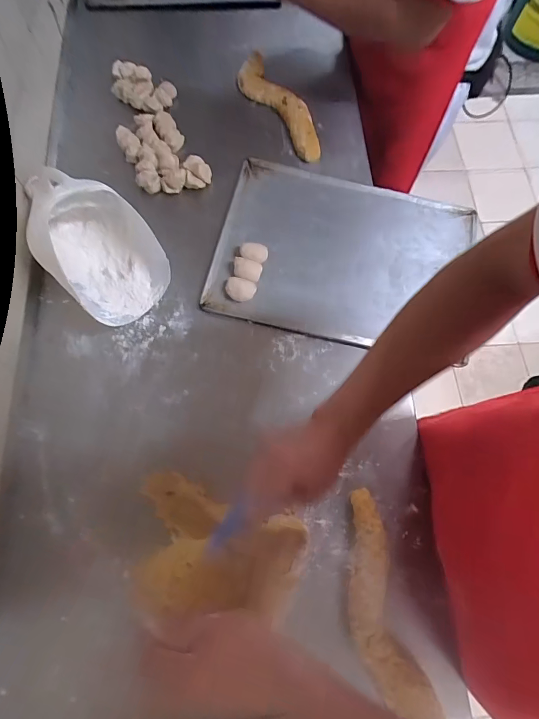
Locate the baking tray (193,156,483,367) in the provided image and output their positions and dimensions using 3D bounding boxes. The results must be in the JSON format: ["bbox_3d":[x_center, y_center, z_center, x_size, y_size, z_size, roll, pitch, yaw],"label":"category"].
[{"bbox_3d":[0.125,-0.189,0.699,0.430,0.019,0.318,13,70,3],"label":"baking tray"}]

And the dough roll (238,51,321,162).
[{"bbox_3d":[0.023,-0.520,0.806,0.073,0.024,0.303,-29,73,-12],"label":"dough roll"}]

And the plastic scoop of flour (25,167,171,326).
[{"bbox_3d":[-0.293,-0.192,0.629,0.252,0.142,0.149,41,74,12],"label":"plastic scoop of flour"}]

